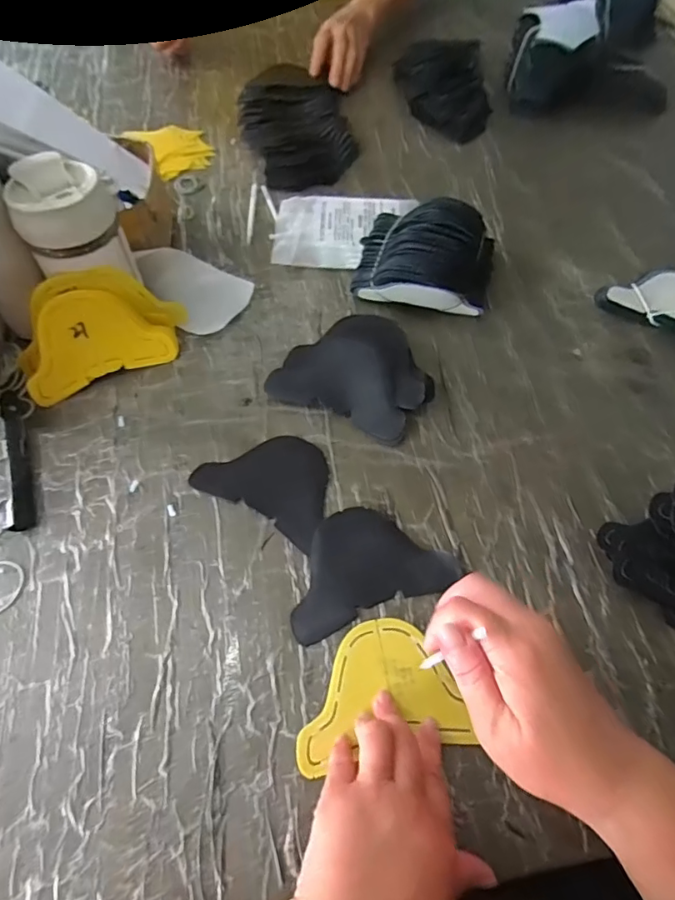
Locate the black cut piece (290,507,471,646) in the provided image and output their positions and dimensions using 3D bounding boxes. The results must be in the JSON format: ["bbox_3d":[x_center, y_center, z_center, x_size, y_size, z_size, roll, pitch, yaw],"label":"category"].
[{"bbox_3d":[0.023,0.091,0.424,0.141,0.006,0.090,-18,60,-10],"label":"black cut piece"}]

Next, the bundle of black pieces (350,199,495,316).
[{"bbox_3d":[0.095,-0.203,0.536,0.141,0.089,0.118,9,62,4],"label":"bundle of black pieces"}]

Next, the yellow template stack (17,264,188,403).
[{"bbox_3d":[-0.234,-0.122,0.498,0.164,0.105,0.036,-25,34,-15],"label":"yellow template stack"}]

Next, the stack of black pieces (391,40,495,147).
[{"bbox_3d":[0.159,-0.531,0.740,0.126,0.045,0.198,-8,62,-5],"label":"stack of black pieces"}]

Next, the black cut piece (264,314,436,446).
[{"bbox_3d":[0.021,-0.079,0.509,0.142,0.023,0.122,28,65,13],"label":"black cut piece"}]

